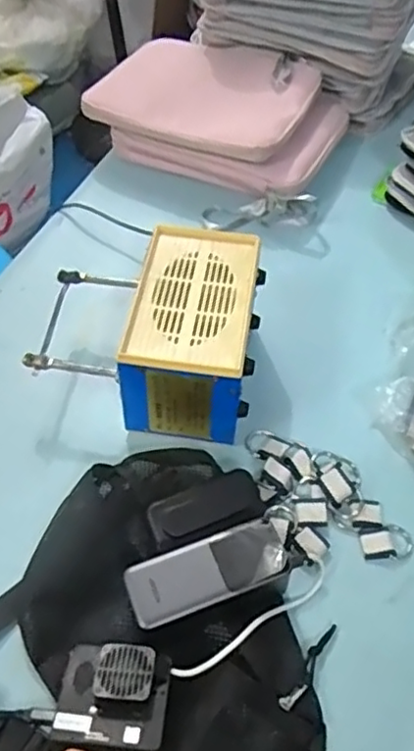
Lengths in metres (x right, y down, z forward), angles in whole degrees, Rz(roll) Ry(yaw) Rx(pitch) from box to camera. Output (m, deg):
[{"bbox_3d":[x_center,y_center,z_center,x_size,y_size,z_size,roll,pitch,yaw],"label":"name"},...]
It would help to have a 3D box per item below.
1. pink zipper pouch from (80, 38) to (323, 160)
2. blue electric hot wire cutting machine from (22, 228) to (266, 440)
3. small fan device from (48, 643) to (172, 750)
[{"bbox_3d":[-0.005,-0.396,0.894,0.287,0.029,0.214,21,55,14],"label":"pink zipper pouch"},{"bbox_3d":[-0.056,-0.048,0.657,0.208,0.123,0.182,11,53,7],"label":"blue electric hot wire cutting machine"},{"bbox_3d":[-0.068,0.230,0.464,0.077,0.017,0.069,3,45,3],"label":"small fan device"}]

